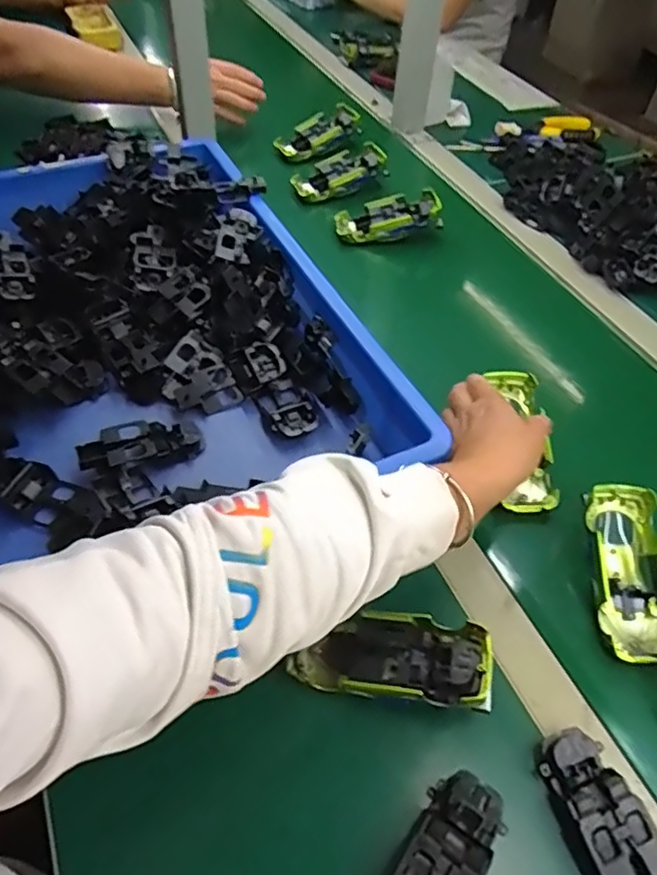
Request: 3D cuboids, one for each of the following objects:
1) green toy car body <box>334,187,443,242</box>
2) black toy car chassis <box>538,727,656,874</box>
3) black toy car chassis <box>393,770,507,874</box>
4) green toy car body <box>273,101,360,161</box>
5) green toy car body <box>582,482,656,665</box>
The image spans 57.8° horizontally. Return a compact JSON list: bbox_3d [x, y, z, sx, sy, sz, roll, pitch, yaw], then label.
[{"bbox_3d":[0.076,-0.281,0.766,0.131,0.034,0.060,-8,50,10],"label":"green toy car body"},{"bbox_3d":[0.165,0.228,0.352,0.042,0.019,0.101,-15,53,-15],"label":"black toy car chassis"},{"bbox_3d":[0.064,0.242,0.333,0.044,0.020,0.100,28,55,19],"label":"black toy car chassis"},{"bbox_3d":[-0.016,-0.462,0.898,0.127,0.030,0.055,-31,57,-4],"label":"green toy car body"},{"bbox_3d":[0.232,0.103,0.461,0.057,0.029,0.134,5,64,2],"label":"green toy car body"}]

